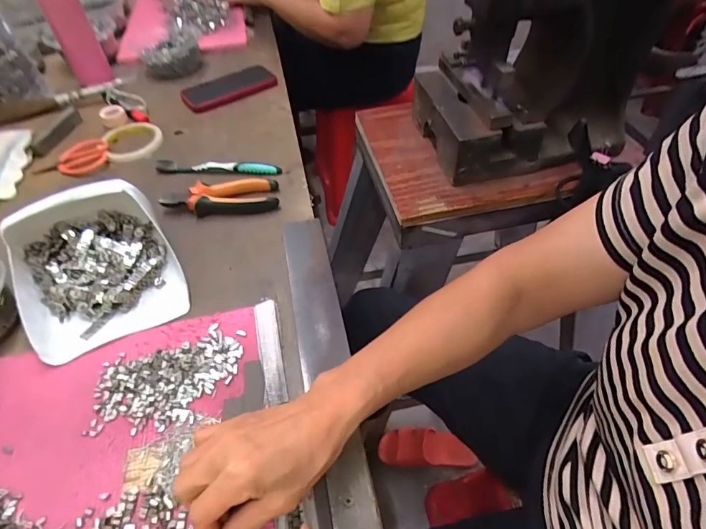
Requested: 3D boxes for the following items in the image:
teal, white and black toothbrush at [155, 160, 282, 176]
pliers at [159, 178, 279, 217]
[{"bbox_3d":[-0.197,-0.141,0.616,0.183,0.022,0.010,1,50,3],"label":"teal, white and black toothbrush"},{"bbox_3d":[-0.177,-0.093,0.563,0.148,0.022,0.058,-6,50,-3],"label":"pliers"}]

